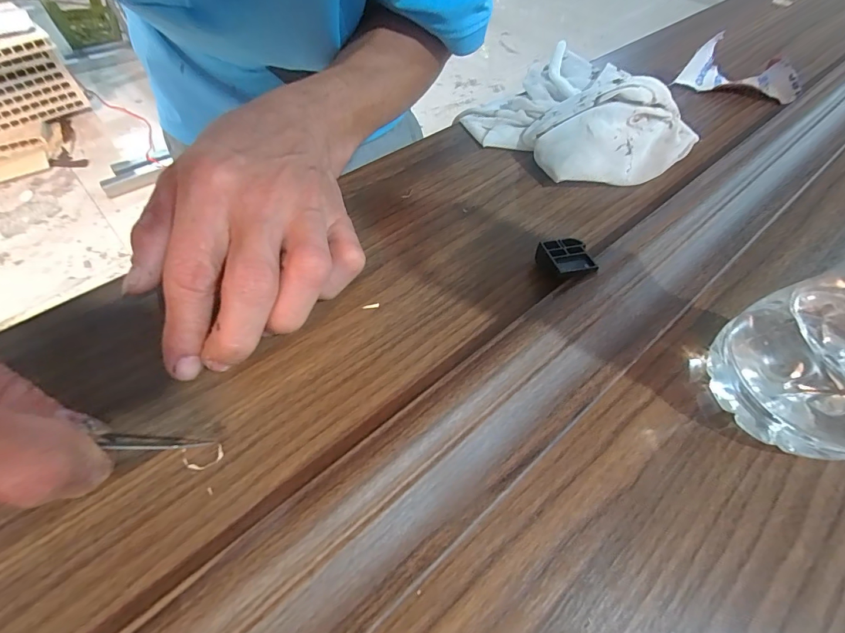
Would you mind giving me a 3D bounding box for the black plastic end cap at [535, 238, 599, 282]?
[{"bbox_3d":[0.073,-0.028,0.194,0.020,0.015,0.026,-9,56,-8],"label":"black plastic end cap"}]

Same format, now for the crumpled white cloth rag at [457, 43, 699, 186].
[{"bbox_3d":[0.114,-0.146,0.266,0.131,0.031,0.137,-38,64,-24],"label":"crumpled white cloth rag"}]

